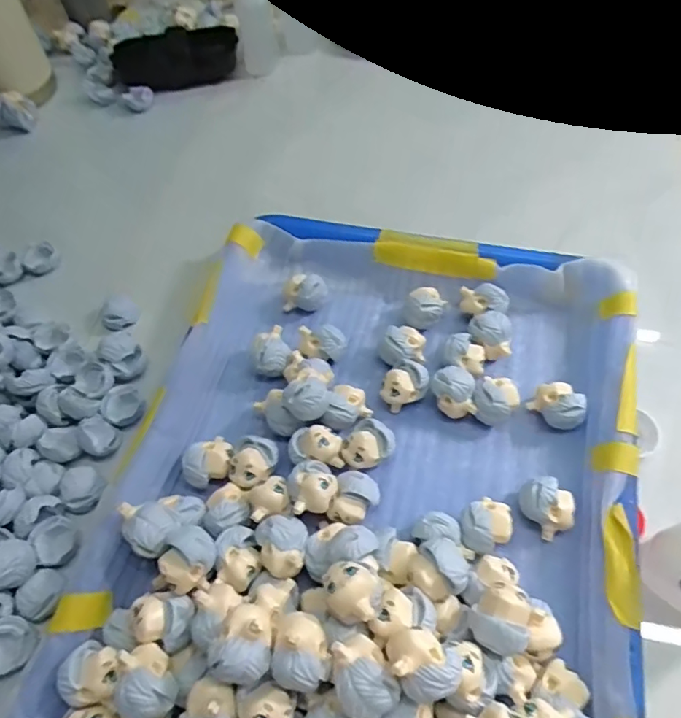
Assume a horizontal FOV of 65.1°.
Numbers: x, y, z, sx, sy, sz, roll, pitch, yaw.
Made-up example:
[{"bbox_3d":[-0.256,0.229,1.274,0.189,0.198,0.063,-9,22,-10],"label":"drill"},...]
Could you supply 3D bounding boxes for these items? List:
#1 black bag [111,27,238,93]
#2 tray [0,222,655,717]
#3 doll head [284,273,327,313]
[{"bbox_3d":[-0.150,-0.271,0.490,0.115,0.031,0.038,-11,60,-2],"label":"black bag"},{"bbox_3d":[0.017,0.062,0.268,0.252,0.066,0.329,11,62,11],"label":"tray"},{"bbox_3d":[-0.022,-0.043,0.341,0.025,0.018,0.020,5,61,7],"label":"doll head"}]

